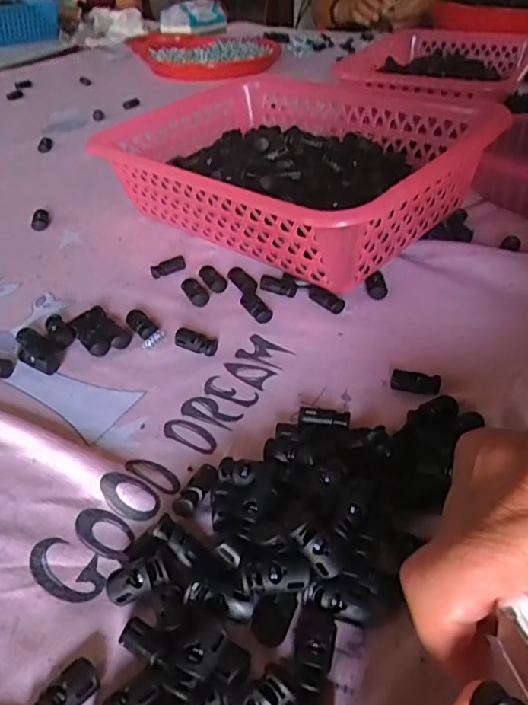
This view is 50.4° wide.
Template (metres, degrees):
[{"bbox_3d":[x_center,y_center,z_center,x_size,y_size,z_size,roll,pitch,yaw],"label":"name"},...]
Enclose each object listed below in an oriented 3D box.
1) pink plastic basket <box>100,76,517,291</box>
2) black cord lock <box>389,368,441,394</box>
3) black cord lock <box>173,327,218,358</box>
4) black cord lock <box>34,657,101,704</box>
[{"bbox_3d":[0.013,-0.156,0.487,0.305,0.099,0.211,29,47,32],"label":"pink plastic basket"},{"bbox_3d":[0.089,0.017,0.327,0.028,0.008,0.013,8,39,10],"label":"black cord lock"},{"bbox_3d":[-0.044,-0.006,0.362,0.029,0.010,0.012,19,42,23],"label":"black cord lock"},{"bbox_3d":[-0.072,0.123,0.201,0.013,0.007,0.028,26,45,29],"label":"black cord lock"}]

